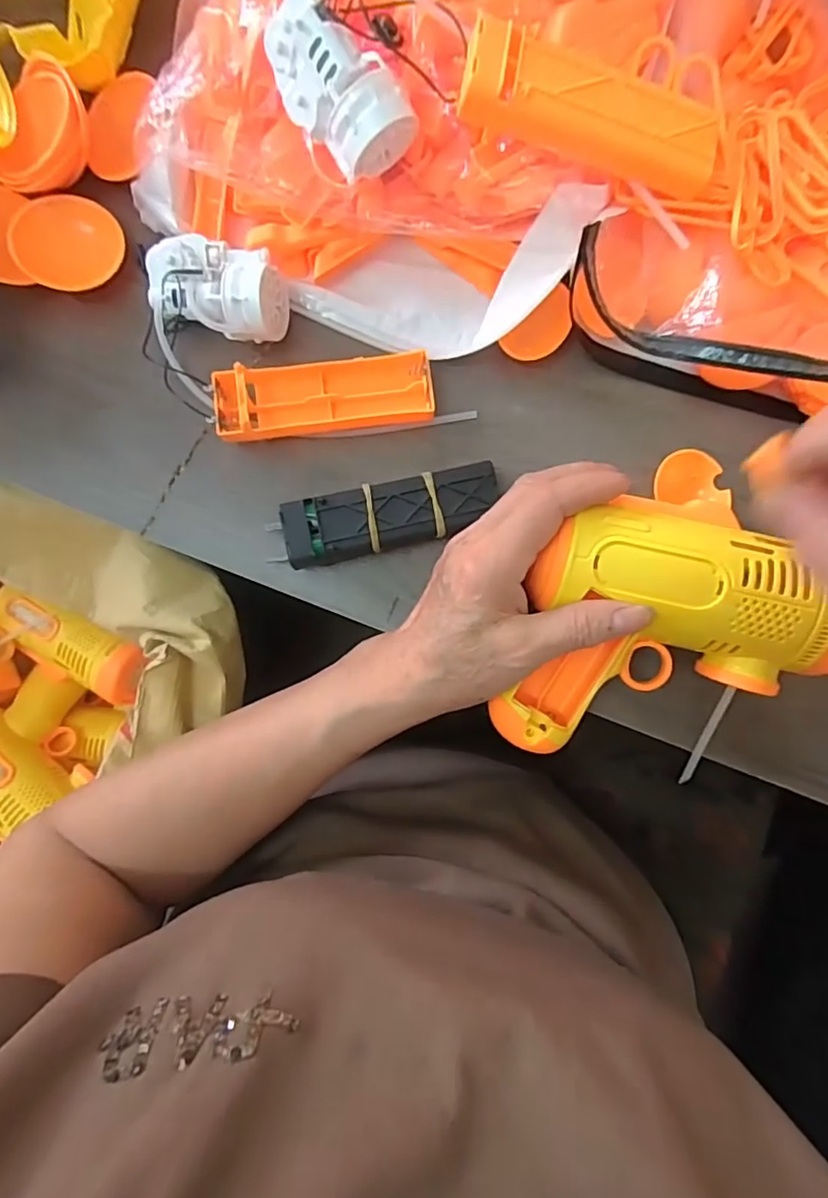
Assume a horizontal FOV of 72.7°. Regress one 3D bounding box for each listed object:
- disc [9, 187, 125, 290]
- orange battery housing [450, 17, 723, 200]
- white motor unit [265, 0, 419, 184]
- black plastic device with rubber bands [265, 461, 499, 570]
[{"bbox_3d":[-0.183,-0.190,0.299,0.051,0.010,0.053,20,82,-16],"label":"disc"},{"bbox_3d":[0.074,-0.199,0.231,0.110,0.018,0.032,11,87,-12],"label":"orange battery housing"},{"bbox_3d":[-0.035,-0.225,0.250,0.035,0.037,0.071,-42,95,8],"label":"white motor unit"},{"bbox_3d":[-0.012,-0.042,0.287,0.109,0.025,0.033,-13,86,1],"label":"black plastic device with rubber bands"}]

